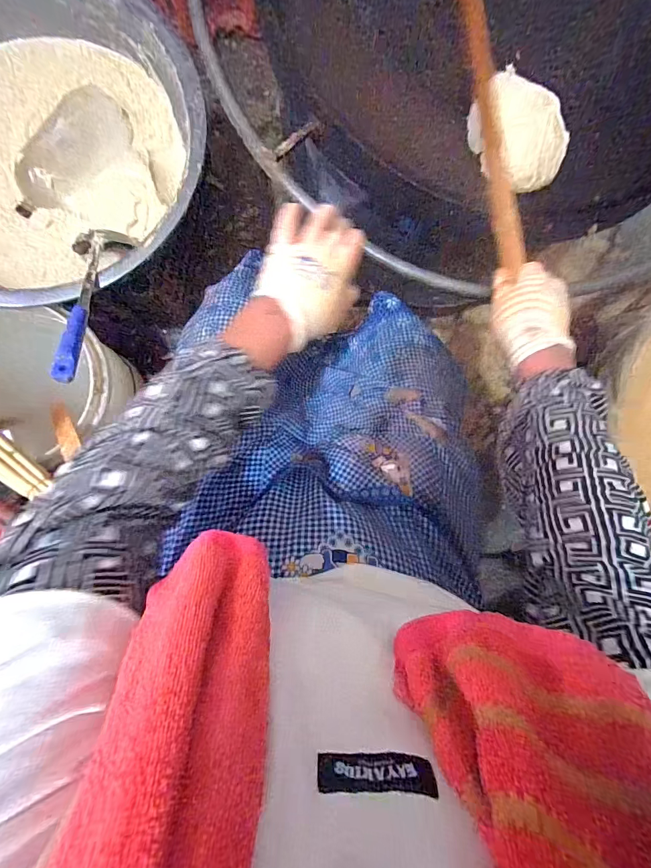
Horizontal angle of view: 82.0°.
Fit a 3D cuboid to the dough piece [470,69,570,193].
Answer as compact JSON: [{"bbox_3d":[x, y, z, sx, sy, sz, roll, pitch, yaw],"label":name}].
[{"bbox_3d":[0.217,-0.345,0.424,0.079,0.043,0.130,-23,89,-4],"label":"dough piece"}]

